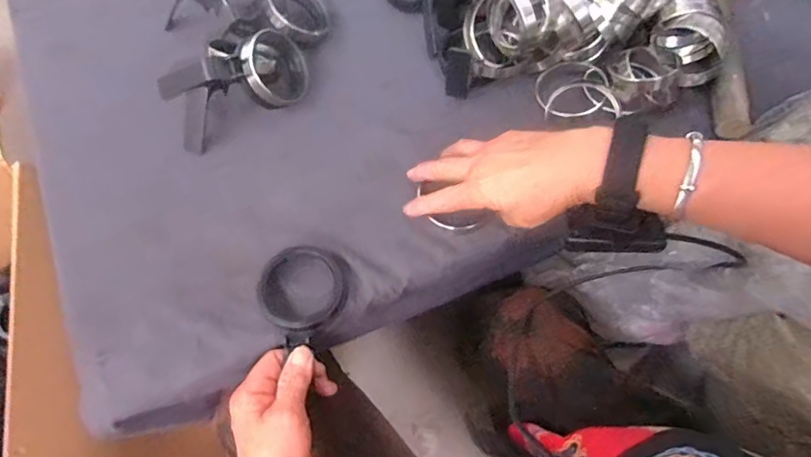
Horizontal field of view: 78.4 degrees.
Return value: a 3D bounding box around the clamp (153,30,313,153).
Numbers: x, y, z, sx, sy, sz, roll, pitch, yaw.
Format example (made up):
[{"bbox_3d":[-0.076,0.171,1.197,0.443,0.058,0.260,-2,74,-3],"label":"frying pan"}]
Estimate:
[{"bbox_3d":[-0.162,-0.142,0.477,0.143,0.060,0.090,-38,68,-21],"label":"clamp"}]

